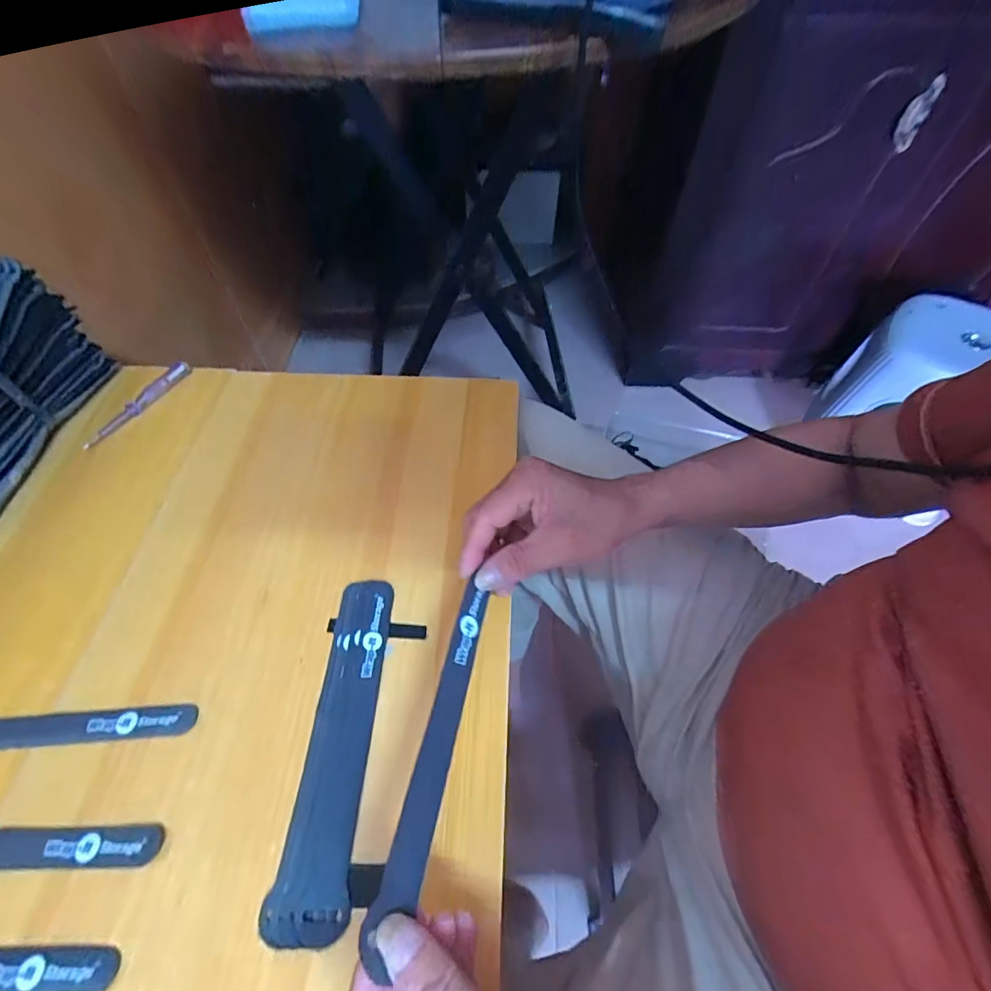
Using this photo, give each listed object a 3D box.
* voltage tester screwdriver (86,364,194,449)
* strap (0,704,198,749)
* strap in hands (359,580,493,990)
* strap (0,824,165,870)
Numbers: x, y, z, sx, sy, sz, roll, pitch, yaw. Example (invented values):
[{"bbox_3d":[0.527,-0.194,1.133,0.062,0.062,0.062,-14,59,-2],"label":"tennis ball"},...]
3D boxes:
[{"bbox_3d":[-0.348,-0.091,0.468,0.011,0.011,0.119,23,60,15],"label":"voltage tester screwdriver"},{"bbox_3d":[-0.294,0.151,0.306,0.194,0.006,0.024,-3,57,-1],"label":"strap"},{"bbox_3d":[-0.030,0.132,0.259,0.017,0.014,0.179,11,51,7],"label":"strap in hands"},{"bbox_3d":[-0.293,0.201,0.273,0.197,0.006,0.022,-1,57,0],"label":"strap"}]

